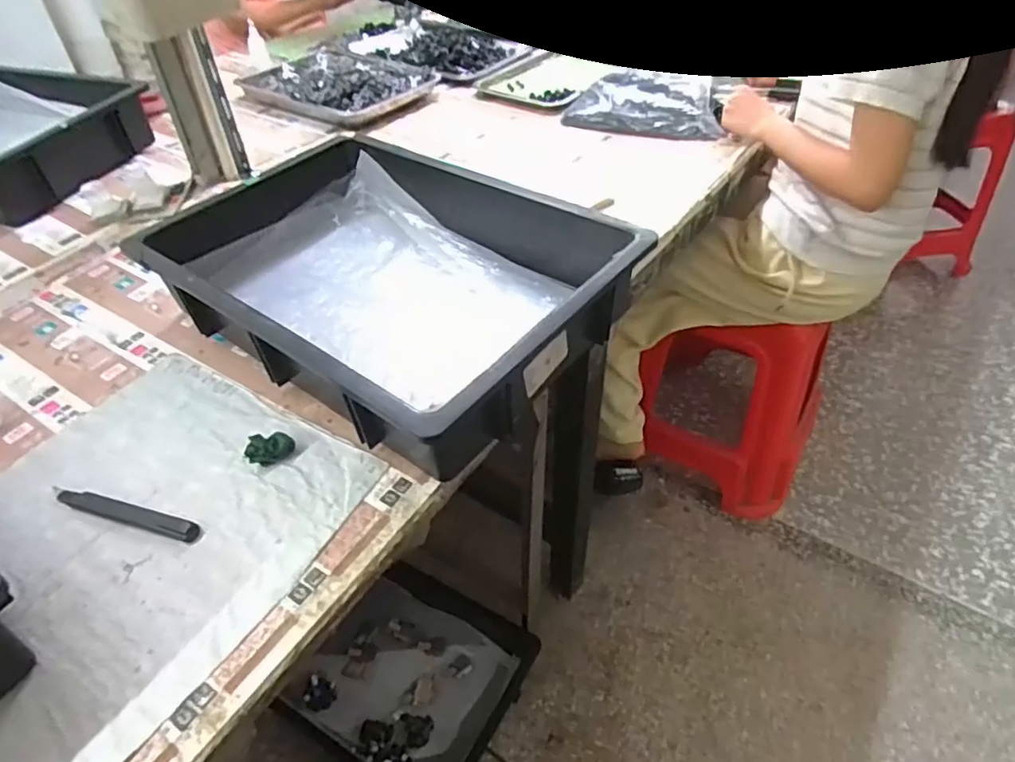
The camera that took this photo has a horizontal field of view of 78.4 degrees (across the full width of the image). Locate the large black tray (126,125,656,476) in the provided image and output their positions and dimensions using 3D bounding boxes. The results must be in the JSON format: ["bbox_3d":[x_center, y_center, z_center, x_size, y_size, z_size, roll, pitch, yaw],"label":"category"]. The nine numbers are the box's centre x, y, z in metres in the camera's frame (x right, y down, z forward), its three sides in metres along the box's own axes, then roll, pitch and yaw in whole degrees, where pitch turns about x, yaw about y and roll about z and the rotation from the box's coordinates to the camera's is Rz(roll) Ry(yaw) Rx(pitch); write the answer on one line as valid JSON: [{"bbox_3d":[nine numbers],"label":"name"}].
[{"bbox_3d":[-0.112,-0.119,0.651,0.448,0.097,0.352,25,52,29],"label":"large black tray"}]

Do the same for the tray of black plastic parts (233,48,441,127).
[{"bbox_3d":[-0.332,-0.588,1.207,0.330,0.059,0.257,28,51,29],"label":"tray of black plastic parts"}]

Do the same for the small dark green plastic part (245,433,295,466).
[{"bbox_3d":[-0.204,0.057,0.534,0.039,0.019,0.025,-24,46,-18],"label":"small dark green plastic part"}]

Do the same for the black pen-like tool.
[{"bbox_3d":[-0.310,0.106,0.504,0.145,0.006,0.018,10,46,16],"label":"black pen-like tool"}]

